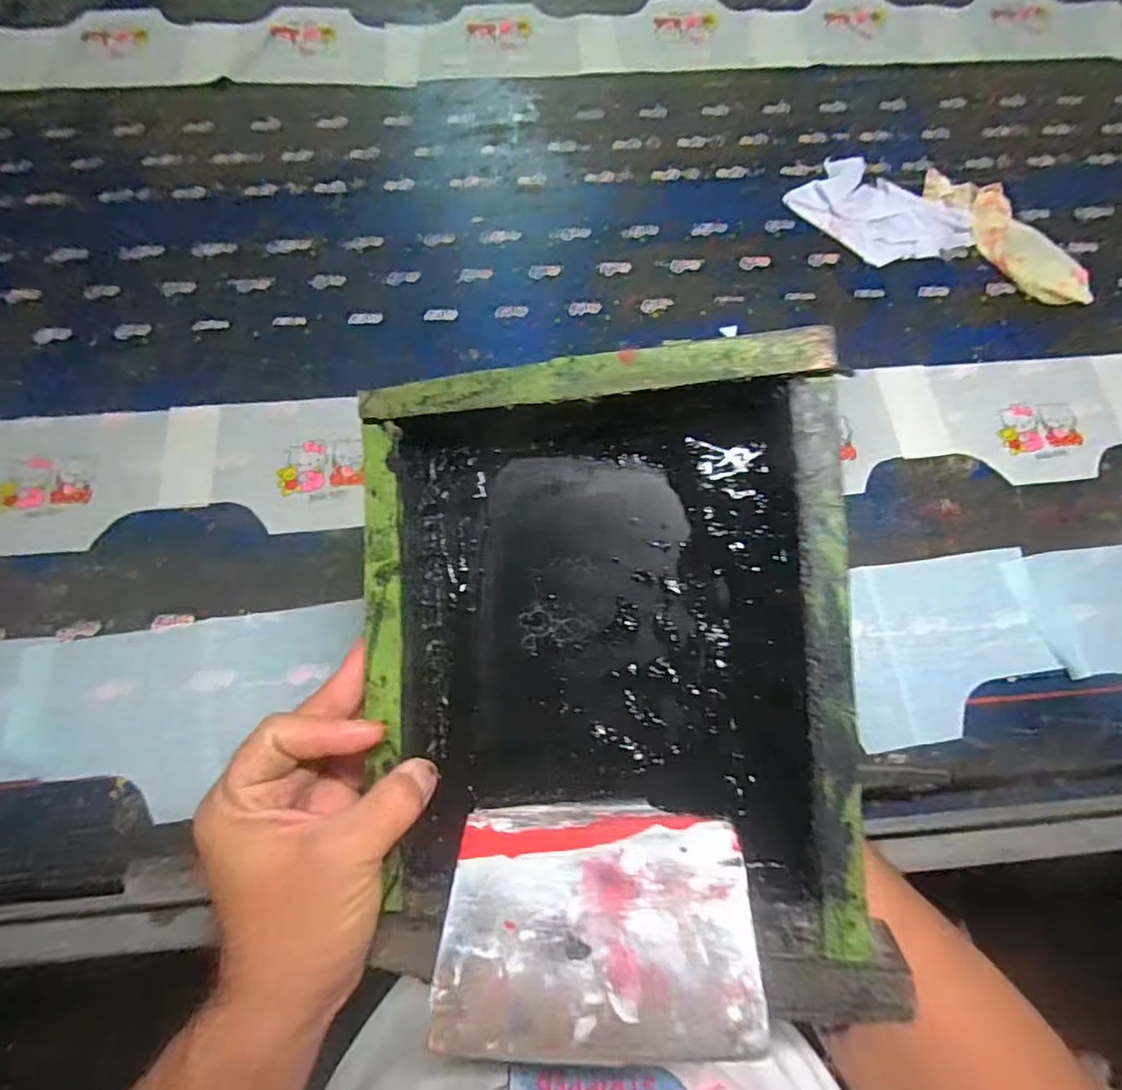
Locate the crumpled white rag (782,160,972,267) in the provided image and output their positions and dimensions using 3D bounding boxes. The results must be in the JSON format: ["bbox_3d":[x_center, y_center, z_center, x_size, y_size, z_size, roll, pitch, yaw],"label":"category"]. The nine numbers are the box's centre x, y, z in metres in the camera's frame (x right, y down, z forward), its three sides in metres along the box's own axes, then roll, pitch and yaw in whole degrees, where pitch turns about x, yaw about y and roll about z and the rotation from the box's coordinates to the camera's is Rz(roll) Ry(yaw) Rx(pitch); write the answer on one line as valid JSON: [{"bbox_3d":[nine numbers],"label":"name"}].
[{"bbox_3d":[0.354,-0.365,0.672,0.187,0.020,0.110,32,72,10],"label":"crumpled white rag"}]

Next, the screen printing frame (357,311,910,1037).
[{"bbox_3d":[0.018,0.053,0.292,0.220,0.045,0.273,-5,85,15],"label":"screen printing frame"}]

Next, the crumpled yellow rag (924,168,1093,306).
[{"bbox_3d":[0.491,-0.343,0.668,0.073,0.026,0.213,-35,74,-13],"label":"crumpled yellow rag"}]

